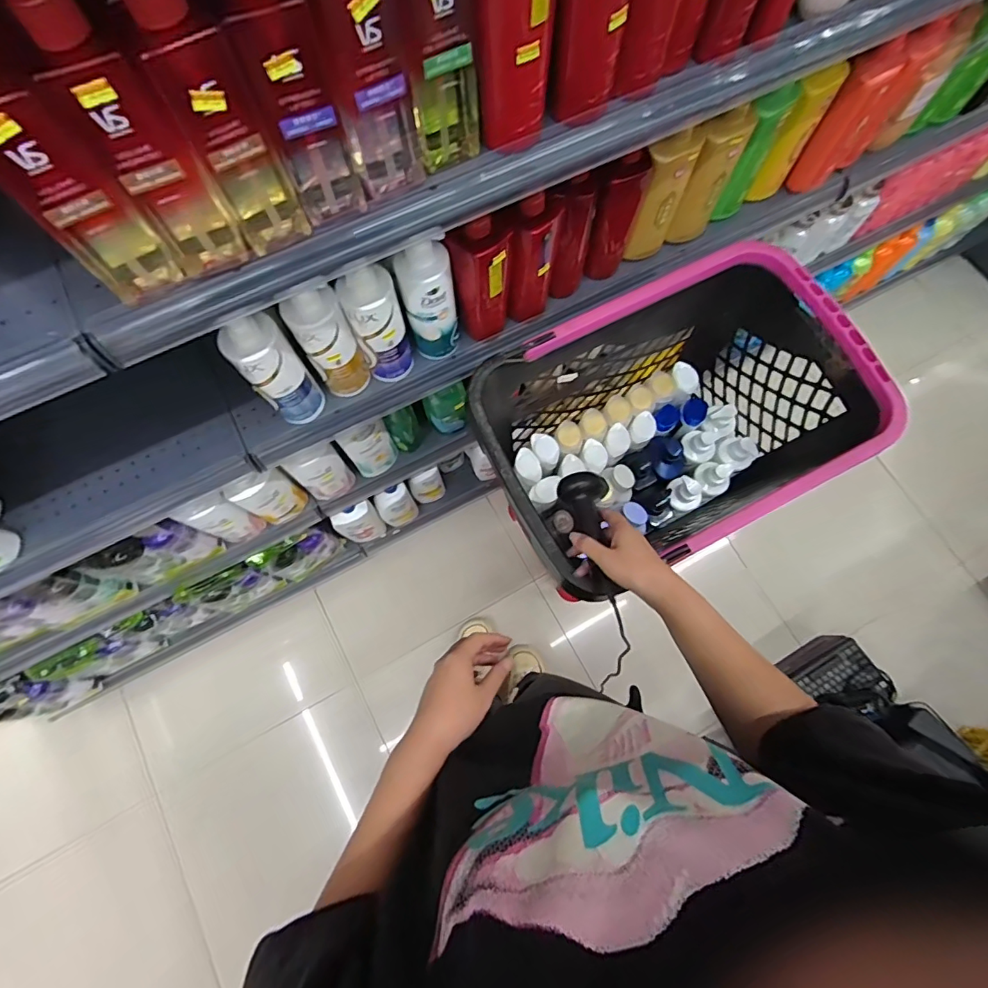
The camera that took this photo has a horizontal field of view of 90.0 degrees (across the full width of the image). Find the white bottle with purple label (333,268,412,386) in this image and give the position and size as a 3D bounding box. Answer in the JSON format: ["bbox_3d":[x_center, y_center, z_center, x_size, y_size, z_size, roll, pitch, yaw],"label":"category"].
[{"bbox_3d":[-0.166,-0.240,0.723,0.075,0.209,0.056,-18,76,-7],"label":"white bottle with purple label"}]

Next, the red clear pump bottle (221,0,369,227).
[{"bbox_3d":[-0.163,-0.326,0.406,0.063,0.222,0.046,-23,76,-8],"label":"red clear pump bottle"}]

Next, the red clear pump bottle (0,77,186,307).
[{"bbox_3d":[-0.328,-0.236,0.378,0.075,0.212,0.042,-40,79,-11],"label":"red clear pump bottle"}]

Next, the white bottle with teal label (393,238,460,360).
[{"bbox_3d":[-0.095,-0.288,0.741,0.085,0.205,0.065,-14,75,-5],"label":"white bottle with teal label"}]

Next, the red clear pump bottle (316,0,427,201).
[{"bbox_3d":[-0.102,-0.355,0.416,0.060,0.210,0.054,-11,75,-5],"label":"red clear pump bottle"}]

